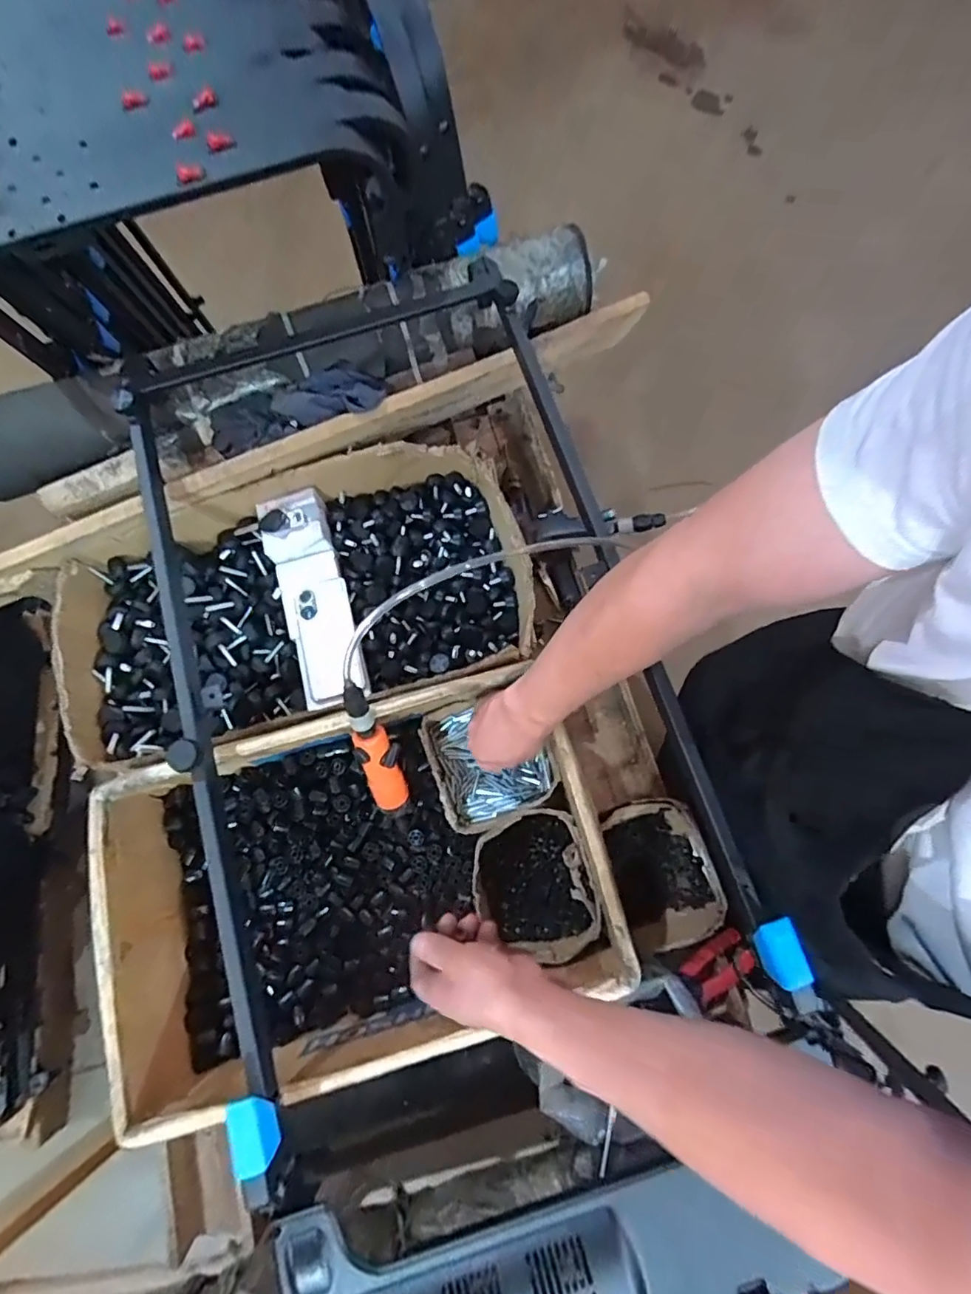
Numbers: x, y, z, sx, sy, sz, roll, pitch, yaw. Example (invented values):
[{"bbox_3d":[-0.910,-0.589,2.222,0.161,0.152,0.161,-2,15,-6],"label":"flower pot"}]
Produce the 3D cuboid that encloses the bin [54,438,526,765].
[{"bbox_3d":[-0.252,-0.056,0.751,0.608,0.111,0.341,-14,75,-2],"label":"bin"}]

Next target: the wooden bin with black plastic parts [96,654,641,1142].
[{"bbox_3d":[-0.147,0.259,0.657,0.505,0.166,0.349,-15,75,-3],"label":"wooden bin with black plastic parts"}]

